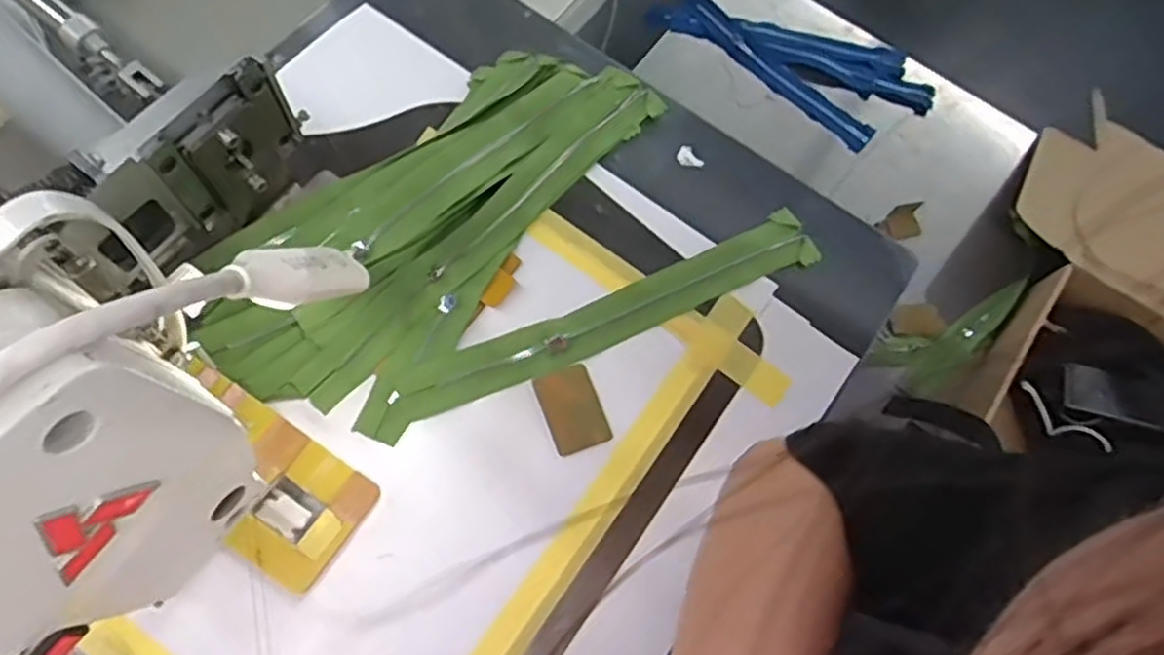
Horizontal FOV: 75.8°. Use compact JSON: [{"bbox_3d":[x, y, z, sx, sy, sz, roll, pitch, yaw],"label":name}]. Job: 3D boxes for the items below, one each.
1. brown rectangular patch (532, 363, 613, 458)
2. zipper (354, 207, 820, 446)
[{"bbox_3d":[-0.006,0.050,0.461,0.035,0.004,0.052,-20,73,-12],"label":"brown rectangular patch"},{"bbox_3d":[0.009,-0.006,0.481,0.311,0.013,0.039,-23,69,-11],"label":"zipper"}]

